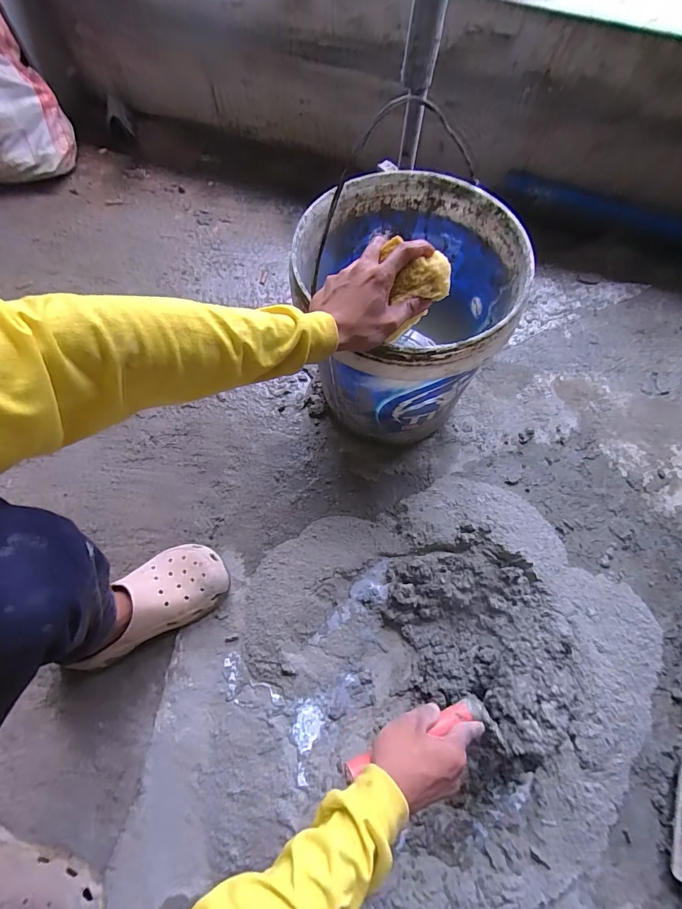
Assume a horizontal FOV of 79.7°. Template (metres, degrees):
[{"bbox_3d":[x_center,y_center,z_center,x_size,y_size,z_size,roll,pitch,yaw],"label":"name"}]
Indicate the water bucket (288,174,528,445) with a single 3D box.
[{"bbox_3d":[0.092,-0.203,0.636,0.288,0.278,0.308,1,68,-2],"label":"water bucket"}]

